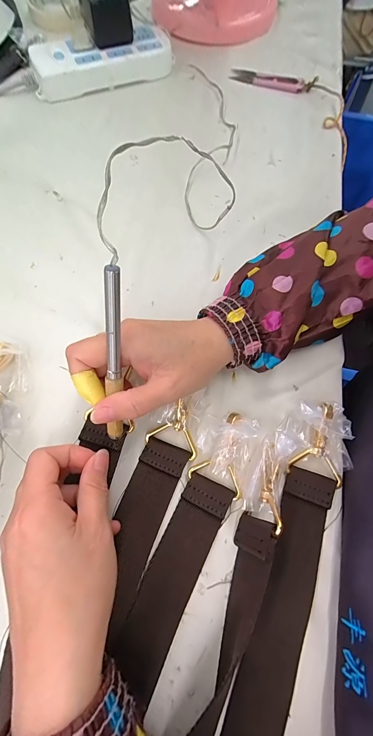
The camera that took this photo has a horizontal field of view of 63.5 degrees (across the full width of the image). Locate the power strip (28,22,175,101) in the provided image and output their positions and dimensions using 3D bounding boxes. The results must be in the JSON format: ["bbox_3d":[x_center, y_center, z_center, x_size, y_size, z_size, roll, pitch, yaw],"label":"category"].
[{"bbox_3d":[-0.110,-0.412,0.401,0.186,0.024,0.066,-17,71,-8],"label":"power strip"}]

